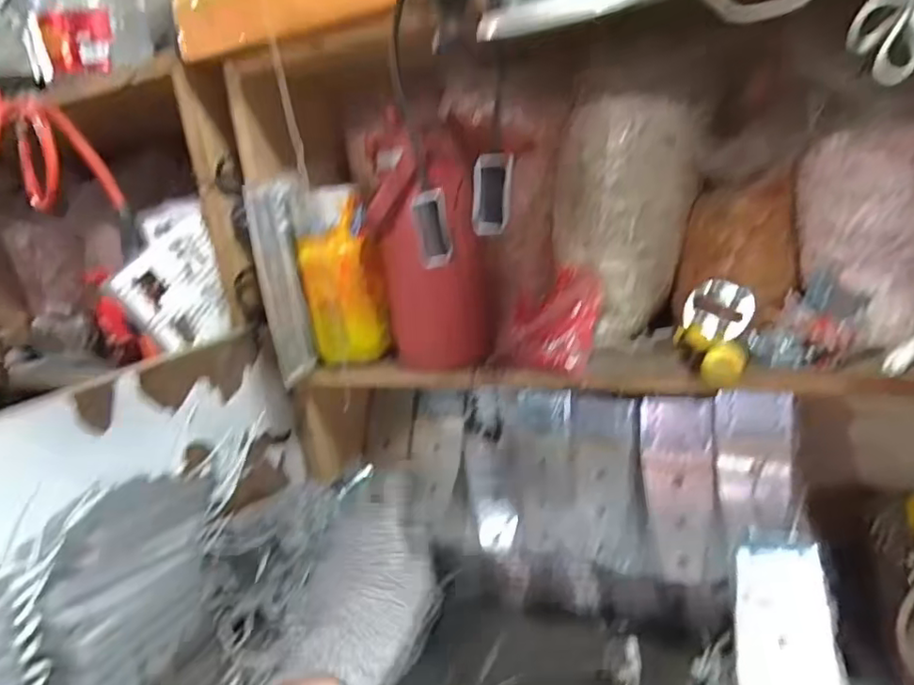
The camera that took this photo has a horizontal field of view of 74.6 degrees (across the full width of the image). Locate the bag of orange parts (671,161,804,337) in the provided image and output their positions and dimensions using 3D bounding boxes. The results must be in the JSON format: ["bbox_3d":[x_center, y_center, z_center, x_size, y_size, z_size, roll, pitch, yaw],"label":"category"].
[{"bbox_3d":[0.239,-0.078,0.517,0.100,0.114,0.041,0,17,26],"label":"bag of orange parts"}]

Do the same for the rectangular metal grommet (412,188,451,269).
[{"bbox_3d":[-0.019,-0.090,0.476,0.028,0.059,0.005,-9,6,24],"label":"rectangular metal grommet"}]

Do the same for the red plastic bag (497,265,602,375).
[{"bbox_3d":[0.083,-0.021,0.529,0.078,0.069,0.068,3,19,34],"label":"red plastic bag"}]

